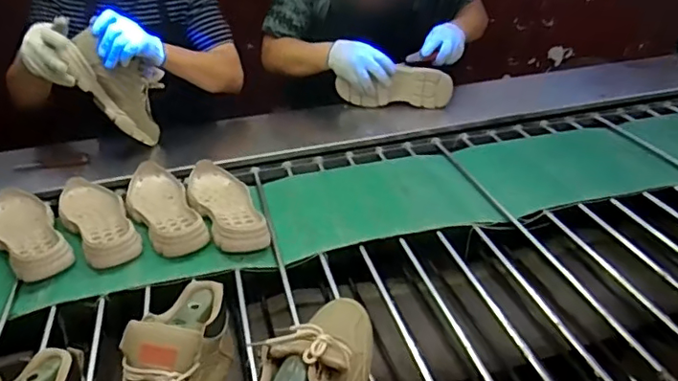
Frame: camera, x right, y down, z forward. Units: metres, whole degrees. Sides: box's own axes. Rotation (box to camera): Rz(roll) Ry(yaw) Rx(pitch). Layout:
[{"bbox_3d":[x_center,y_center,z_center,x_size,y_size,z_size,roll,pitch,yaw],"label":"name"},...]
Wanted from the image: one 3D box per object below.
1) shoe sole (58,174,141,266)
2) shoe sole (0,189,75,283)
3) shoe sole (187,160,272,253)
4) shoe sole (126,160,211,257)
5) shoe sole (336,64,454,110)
[{"bbox_3d":[-0.440,0.055,1.015,0.107,0.050,0.275,-22,37,-27],"label":"shoe sole"},{"bbox_3d":[-0.555,0.080,0.987,0.107,0.065,0.261,-22,33,-30],"label":"shoe sole"},{"bbox_3d":[-0.212,0.029,1.032,0.113,0.055,0.269,-14,34,-16],"label":"shoe sole"},{"bbox_3d":[-0.330,0.034,1.043,0.110,0.061,0.277,-17,30,-21],"label":"shoe sole"},{"bbox_3d":[0.136,-0.254,1.377,0.279,0.098,0.033,5,33,12],"label":"shoe sole"}]

